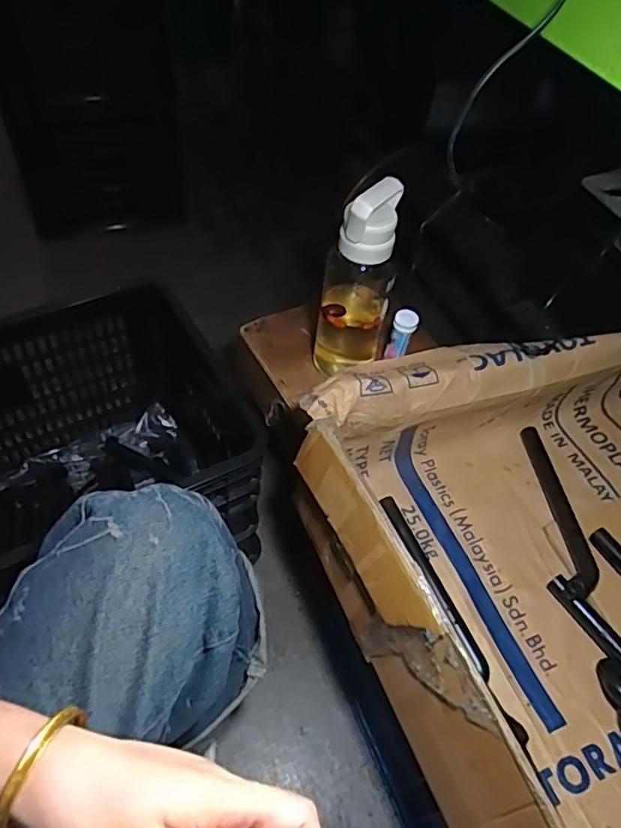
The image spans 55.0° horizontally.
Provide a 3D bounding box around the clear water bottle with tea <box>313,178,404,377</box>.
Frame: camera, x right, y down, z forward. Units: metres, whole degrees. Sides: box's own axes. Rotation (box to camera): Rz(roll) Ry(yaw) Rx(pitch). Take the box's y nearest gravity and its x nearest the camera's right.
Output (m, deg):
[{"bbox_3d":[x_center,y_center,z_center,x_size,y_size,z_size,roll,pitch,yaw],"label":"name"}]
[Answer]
[{"bbox_3d":[0.061,-0.169,0.788,0.089,0.290,0.077,6,52,-1],"label":"clear water bottle with tea"}]

